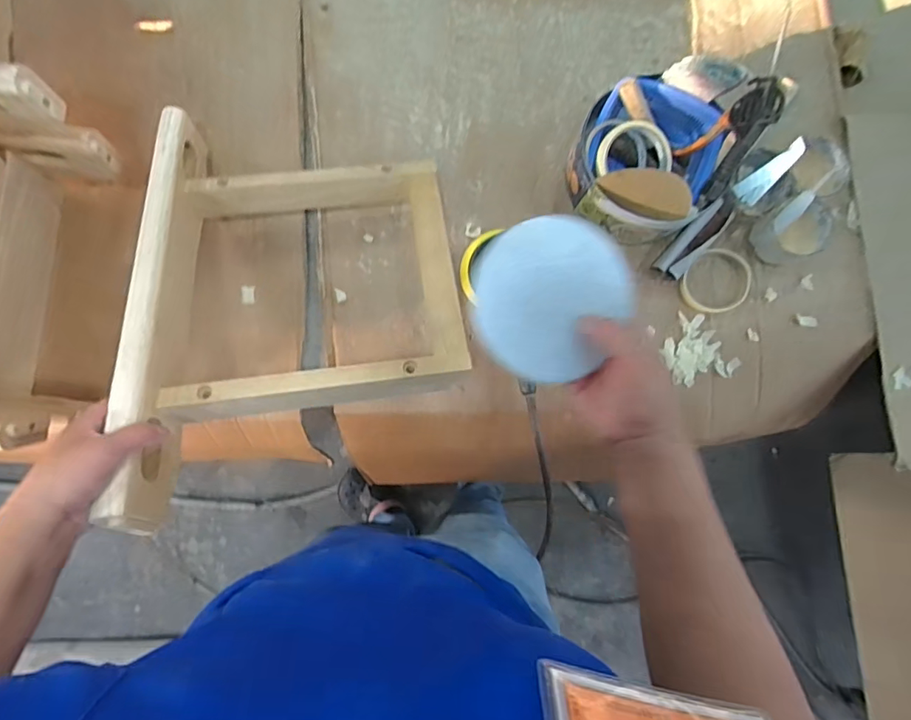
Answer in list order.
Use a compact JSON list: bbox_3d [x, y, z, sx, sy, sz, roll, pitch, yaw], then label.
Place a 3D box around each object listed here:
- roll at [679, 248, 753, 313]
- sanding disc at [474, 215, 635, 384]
[{"bbox_3d":[0.348,-0.106,0.667,0.095,0.020,0.084,-28,88,-4],"label":"roll"},{"bbox_3d":[0.073,-0.045,0.370,0.116,0.009,0.117,-1,93,-9],"label":"sanding disc"}]

